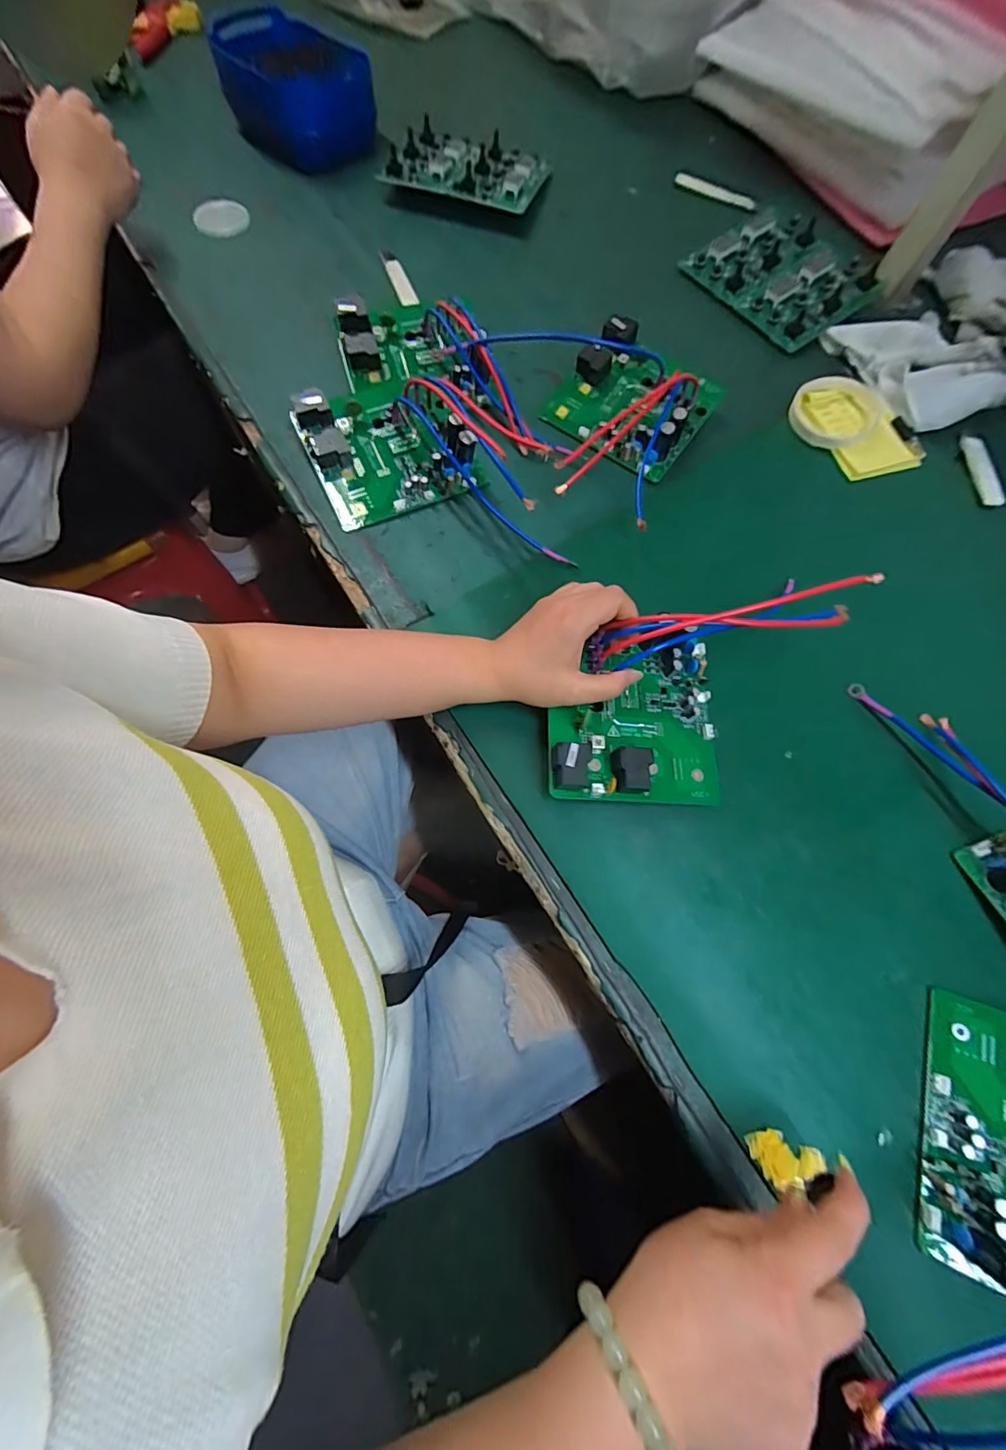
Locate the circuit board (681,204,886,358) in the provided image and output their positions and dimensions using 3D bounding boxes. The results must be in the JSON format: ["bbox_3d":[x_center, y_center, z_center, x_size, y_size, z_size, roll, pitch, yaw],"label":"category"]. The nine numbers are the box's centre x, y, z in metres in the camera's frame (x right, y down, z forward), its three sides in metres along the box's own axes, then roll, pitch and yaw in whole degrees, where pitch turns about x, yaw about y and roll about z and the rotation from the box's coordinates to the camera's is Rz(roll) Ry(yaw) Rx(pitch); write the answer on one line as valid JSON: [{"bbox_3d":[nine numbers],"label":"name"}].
[{"bbox_3d":[0.356,-0.573,0.623,0.158,0.026,0.193,-35,75,-14],"label":"circuit board"}]

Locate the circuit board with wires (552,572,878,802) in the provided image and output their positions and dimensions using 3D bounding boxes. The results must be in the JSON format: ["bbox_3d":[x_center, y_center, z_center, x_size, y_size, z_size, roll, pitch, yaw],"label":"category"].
[{"bbox_3d":[0.143,-0.020,0.368,0.211,0.096,0.140,1,71,0],"label":"circuit board with wires"}]

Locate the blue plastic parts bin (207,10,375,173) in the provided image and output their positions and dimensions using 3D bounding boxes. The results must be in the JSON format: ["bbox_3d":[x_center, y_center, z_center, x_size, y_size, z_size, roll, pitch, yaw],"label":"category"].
[{"bbox_3d":[-0.287,-0.892,0.692,0.201,0.079,0.148,35,72,10],"label":"blue plastic parts bin"}]

